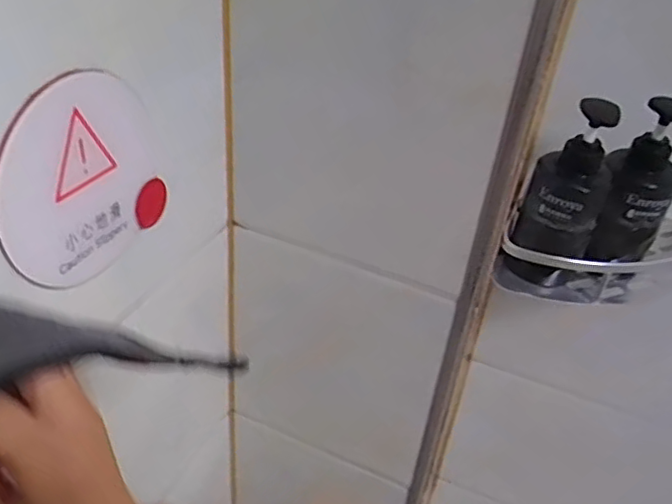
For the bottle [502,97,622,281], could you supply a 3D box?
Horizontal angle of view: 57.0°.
[{"bbox_3d":[0.212,-0.055,0.571,0.076,0.170,0.070,18,37,16],"label":"bottle"}]

